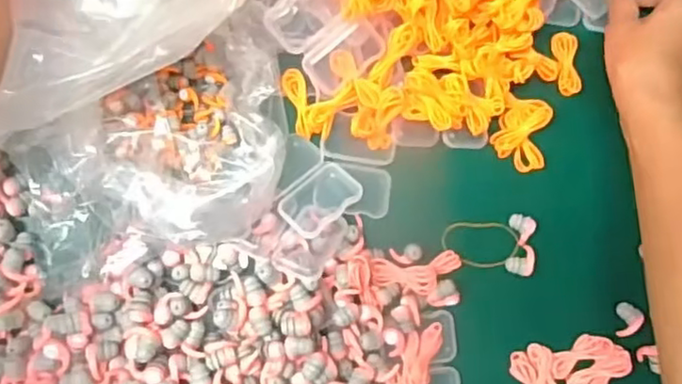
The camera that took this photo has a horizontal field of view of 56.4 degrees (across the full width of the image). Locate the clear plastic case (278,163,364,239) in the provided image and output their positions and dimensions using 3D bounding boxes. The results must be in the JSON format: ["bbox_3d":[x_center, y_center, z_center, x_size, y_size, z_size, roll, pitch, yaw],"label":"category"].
[{"bbox_3d":[-0.014,0.005,0.442,0.054,0.019,0.034,-39,89,-9],"label":"clear plastic case"}]

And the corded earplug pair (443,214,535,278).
[{"bbox_3d":[0.112,0.035,0.475,0.067,0.015,0.043,12,83,-5],"label":"corded earplug pair"}]

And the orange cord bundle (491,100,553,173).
[{"bbox_3d":[0.136,-0.044,0.483,0.039,0.016,0.052,8,83,-6],"label":"orange cord bundle"}]

